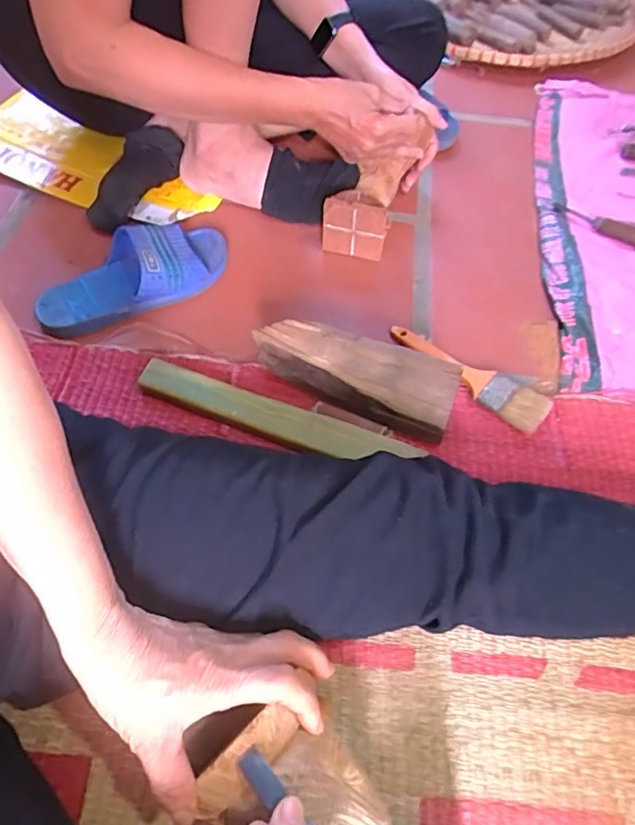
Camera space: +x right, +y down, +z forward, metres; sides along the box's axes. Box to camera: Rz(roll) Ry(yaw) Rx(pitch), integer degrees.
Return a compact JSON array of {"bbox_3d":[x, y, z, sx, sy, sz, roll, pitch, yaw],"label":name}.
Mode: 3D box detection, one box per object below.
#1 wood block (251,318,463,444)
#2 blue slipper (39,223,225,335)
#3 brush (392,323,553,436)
[{"bbox_3d":[0.031,-0.041,0.538,0.209,0.075,0.065,20,59,13],"label":"wood block"},{"bbox_3d":[-0.204,-0.157,0.610,0.217,0.053,0.085,-28,62,-19],"label":"blue slipper"},{"bbox_3d":[0.151,-0.038,0.572,0.180,0.020,0.047,32,62,19],"label":"brush"}]

